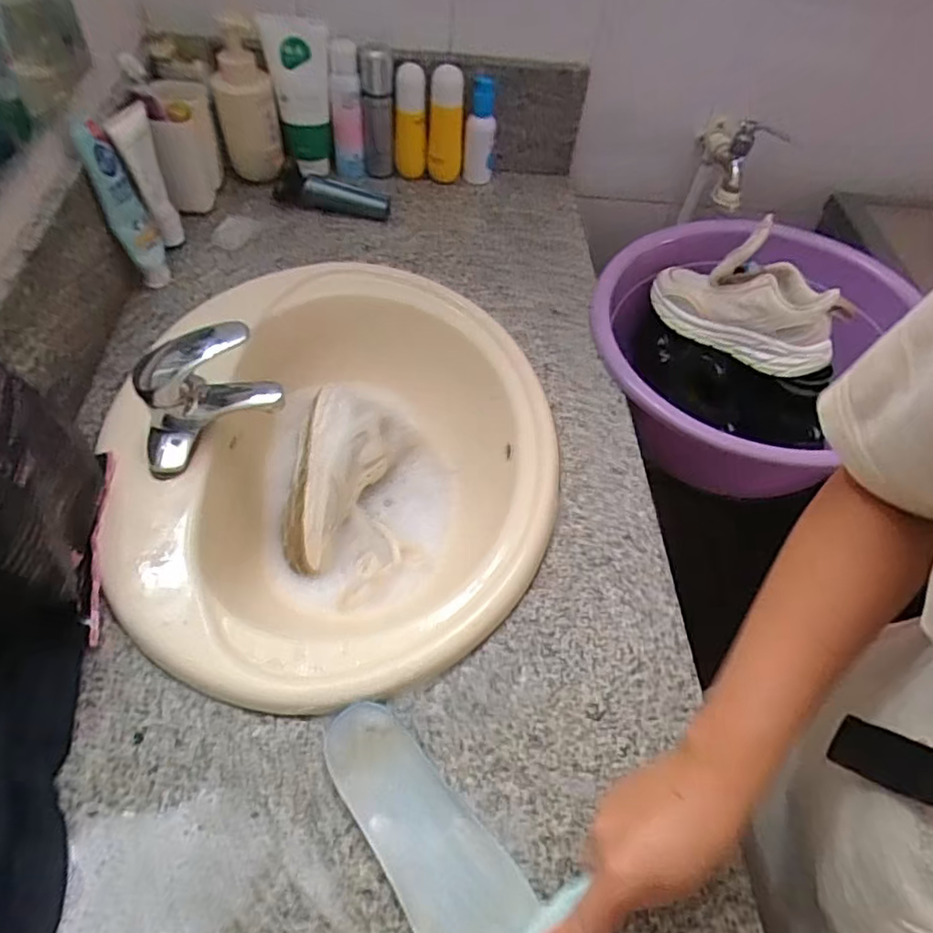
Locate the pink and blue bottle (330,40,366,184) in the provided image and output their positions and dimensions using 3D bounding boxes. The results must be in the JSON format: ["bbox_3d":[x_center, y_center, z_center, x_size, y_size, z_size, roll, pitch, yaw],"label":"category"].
[{"bbox_3d":[-0.169,-0.502,0.853,0.043,0.163,0.040,-2,56,-7],"label":"pink and blue bottle"}]

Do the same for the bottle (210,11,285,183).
[{"bbox_3d":[-0.300,-0.493,0.820,0.079,0.197,0.049,-10,57,-12],"label":"bottle"}]

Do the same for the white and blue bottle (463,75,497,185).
[{"bbox_3d":[0.022,-0.494,0.888,0.046,0.134,0.046,6,55,-1],"label":"white and blue bottle"}]

